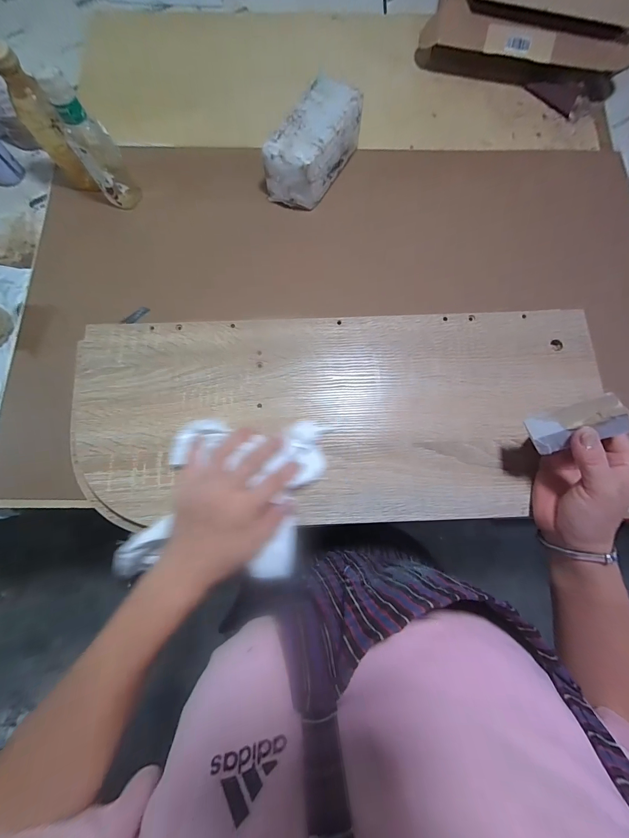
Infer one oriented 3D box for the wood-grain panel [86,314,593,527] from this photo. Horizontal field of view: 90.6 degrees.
[{"bbox_3d":[0.024,-0.008,0.349,0.576,0.012,0.231,-1,78,0],"label":"wood-grain panel"}]

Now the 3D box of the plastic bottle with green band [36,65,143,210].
[{"bbox_3d":[-0.383,-0.469,0.533,0.069,0.189,0.056,-29,79,-5],"label":"plastic bottle with green band"}]

